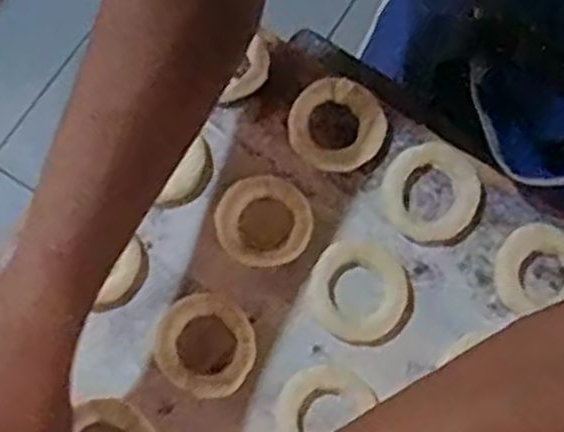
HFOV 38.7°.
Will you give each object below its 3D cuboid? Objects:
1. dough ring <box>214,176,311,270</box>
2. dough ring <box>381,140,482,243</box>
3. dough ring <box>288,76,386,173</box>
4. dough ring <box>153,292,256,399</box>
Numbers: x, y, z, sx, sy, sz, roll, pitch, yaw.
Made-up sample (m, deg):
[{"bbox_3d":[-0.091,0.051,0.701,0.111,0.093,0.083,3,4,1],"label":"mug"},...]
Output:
[{"bbox_3d":[-0.012,0.003,0.495,0.059,0.009,0.056,1,74,-2],"label":"dough ring"},{"bbox_3d":[0.092,-0.015,0.500,0.059,0.007,0.060,1,74,-2],"label":"dough ring"},{"bbox_3d":[0.034,-0.058,0.512,0.058,0.011,0.059,1,74,-2],"label":"dough ring"},{"bbox_3d":[-0.045,0.076,0.474,0.060,0.009,0.056,1,74,-2],"label":"dough ring"}]

